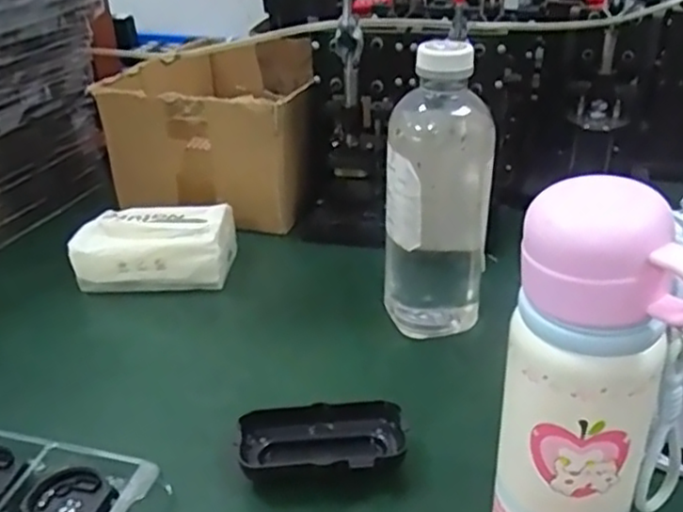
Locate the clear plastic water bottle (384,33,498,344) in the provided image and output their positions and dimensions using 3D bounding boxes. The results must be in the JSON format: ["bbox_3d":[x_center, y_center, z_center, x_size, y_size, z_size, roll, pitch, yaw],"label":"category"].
[{"bbox_3d":[0.075,-0.043,0.532,0.083,0.230,0.074,6,30,12],"label":"clear plastic water bottle"}]

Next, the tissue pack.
[{"bbox_3d":[-0.180,-0.006,0.662,0.144,0.059,0.086,1,29,3],"label":"tissue pack"}]

